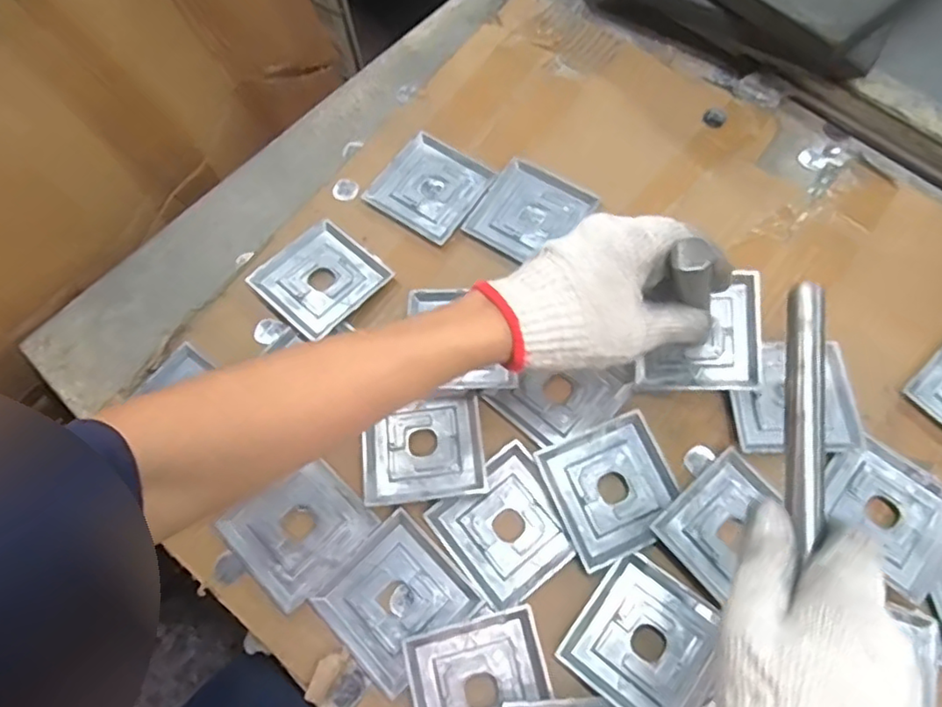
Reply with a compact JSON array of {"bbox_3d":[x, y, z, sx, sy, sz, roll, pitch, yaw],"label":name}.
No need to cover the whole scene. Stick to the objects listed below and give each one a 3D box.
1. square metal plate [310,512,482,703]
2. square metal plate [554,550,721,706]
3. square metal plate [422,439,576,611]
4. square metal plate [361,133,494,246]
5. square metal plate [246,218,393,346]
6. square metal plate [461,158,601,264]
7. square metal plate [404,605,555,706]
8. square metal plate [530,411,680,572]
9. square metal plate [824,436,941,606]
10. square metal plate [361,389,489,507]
[{"bbox_3d":[-0.053,0.175,0.444,0.090,0.011,0.088,-43,73,-13],"label":"square metal plate"},{"bbox_3d":[0.119,0.194,0.418,0.089,0.013,0.090,35,75,14],"label":"square metal plate"},{"bbox_3d":[0.027,0.126,0.457,0.089,0.011,0.089,-38,72,-11],"label":"square metal plate"},{"bbox_3d":[-0.037,-0.152,0.569,0.090,0.004,0.090,34,74,14],"label":"square metal plate"},{"bbox_3d":[-0.128,-0.065,0.537,0.088,0.010,0.092,41,76,16],"label":"square metal plate"},{"bbox_3d":[0.052,-0.124,0.548,0.090,0.009,0.082,28,73,12],"label":"square metal plate"},{"bbox_3d":[0.007,0.225,0.415,0.090,0.010,0.088,-15,69,-3],"label":"square metal plate"},{"bbox_3d":[0.104,0.098,0.457,0.088,0.012,0.090,-23,70,-6],"label":"square metal plate"},{"bbox_3d":[0.297,0.112,0.446,0.090,0.013,0.085,42,76,16],"label":"square metal plate"},{"bbox_3d":[-0.037,0.071,0.479,0.091,0.008,0.080,-7,69,0],"label":"square metal plate"}]

